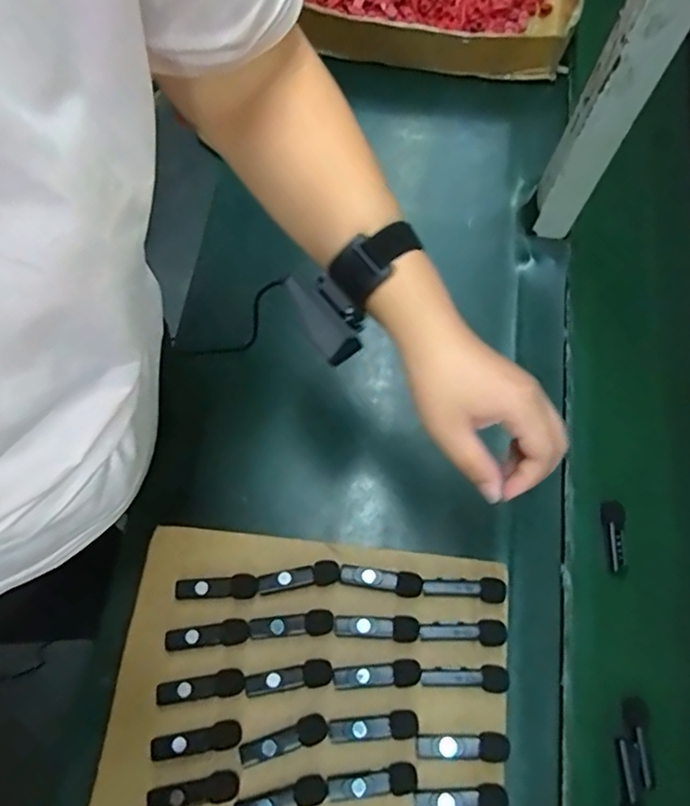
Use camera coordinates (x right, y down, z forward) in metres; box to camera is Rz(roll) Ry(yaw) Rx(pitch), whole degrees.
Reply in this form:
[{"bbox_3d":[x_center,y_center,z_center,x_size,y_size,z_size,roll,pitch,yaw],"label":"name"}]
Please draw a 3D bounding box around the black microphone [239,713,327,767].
[{"bbox_3d":[-0.046,0.245,0.432,0.066,0.010,0.020,-15,71,-7],"label":"black microphone"}]

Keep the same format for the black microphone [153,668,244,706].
[{"bbox_3d":[-0.110,0.214,0.449,0.067,0.010,0.019,-5,70,-4],"label":"black microphone"}]

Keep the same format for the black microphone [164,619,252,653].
[{"bbox_3d":[-0.108,0.180,0.462,0.065,0.010,0.019,-3,70,-3],"label":"black microphone"}]

